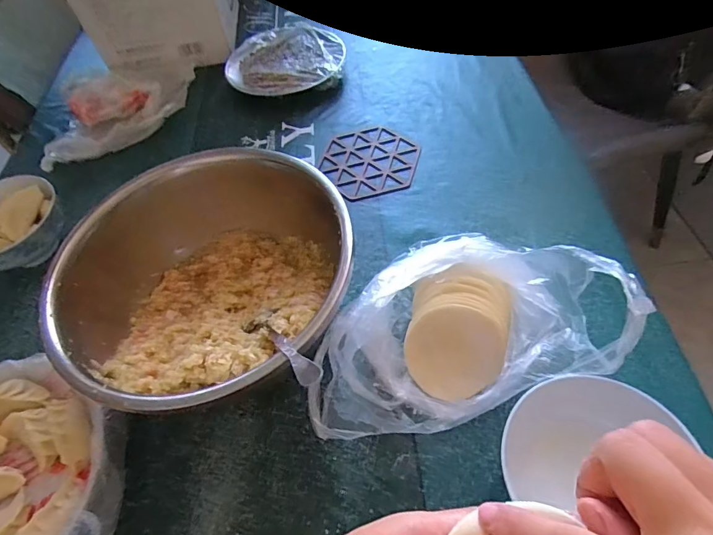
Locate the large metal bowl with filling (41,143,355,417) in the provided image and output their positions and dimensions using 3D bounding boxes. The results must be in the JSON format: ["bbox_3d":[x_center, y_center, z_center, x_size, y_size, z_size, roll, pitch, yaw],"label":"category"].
[{"bbox_3d":[-0.129,0.012,0.396,0.244,0.108,0.254,-3,55,5],"label":"large metal bowl with filling"}]

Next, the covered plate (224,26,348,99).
[{"bbox_3d":[-0.111,-0.337,0.701,0.184,0.028,0.181,-3,55,5],"label":"covered plate"}]

